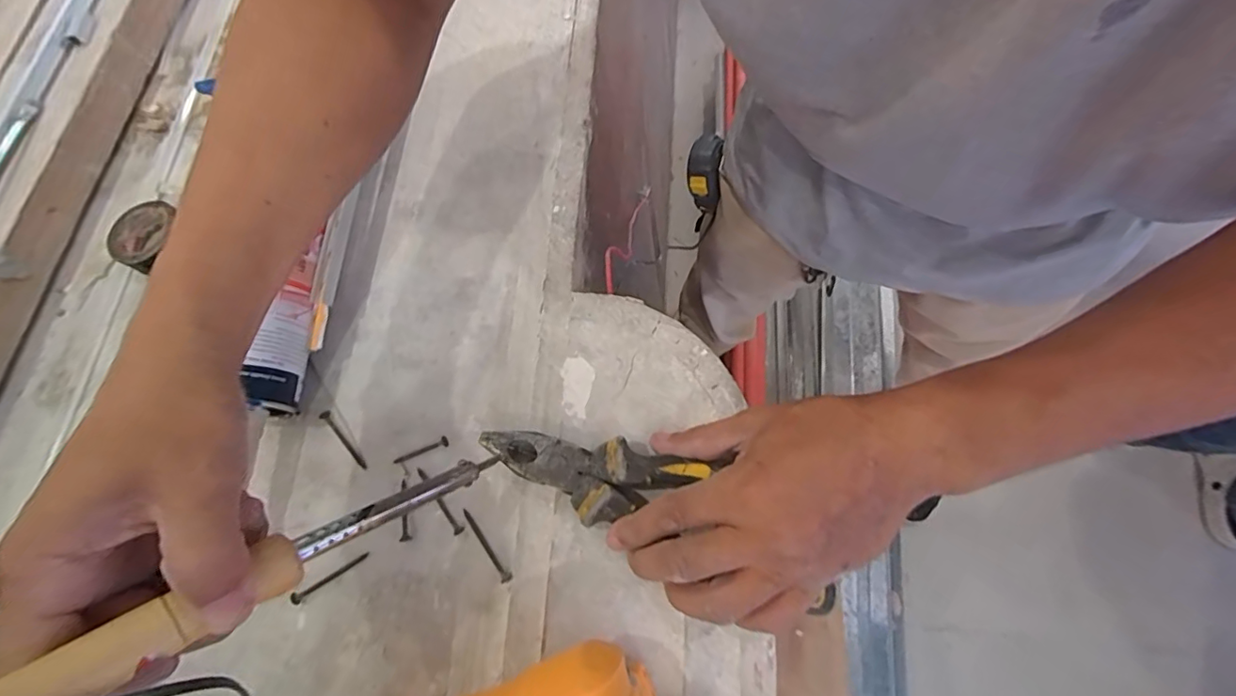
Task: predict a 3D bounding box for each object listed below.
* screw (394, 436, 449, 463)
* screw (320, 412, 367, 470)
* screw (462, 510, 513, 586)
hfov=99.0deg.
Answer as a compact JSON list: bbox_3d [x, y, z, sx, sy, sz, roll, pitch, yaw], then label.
[{"bbox_3d":[-0.122,0.063,0.326,0.035,0.004,0.007,-19,71,2],"label":"screw"},{"bbox_3d":[-0.173,0.058,0.334,0.007,0.004,0.048,-45,72,-7],"label":"screw"},{"bbox_3d":[-0.076,0.113,0.303,0.006,0.004,0.048,-40,71,-6],"label":"screw"}]

